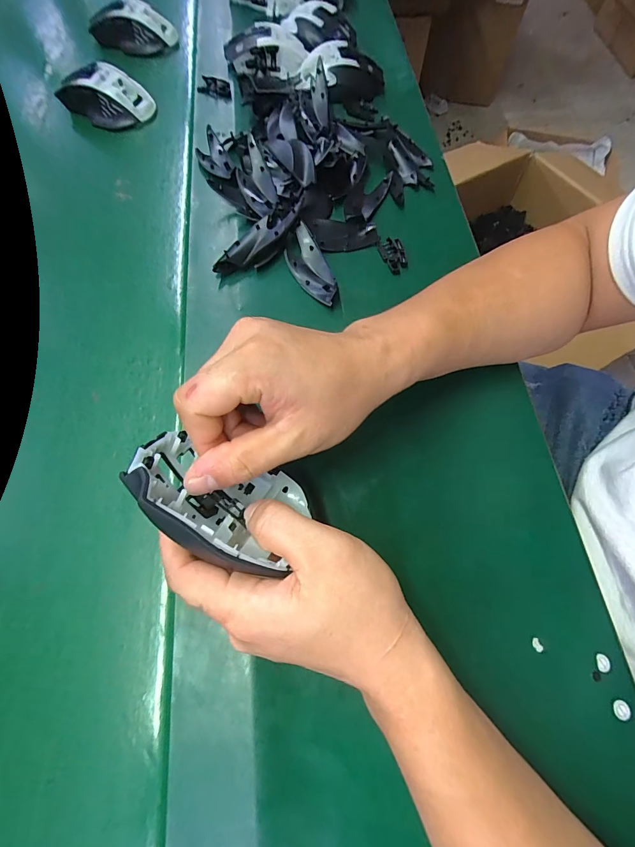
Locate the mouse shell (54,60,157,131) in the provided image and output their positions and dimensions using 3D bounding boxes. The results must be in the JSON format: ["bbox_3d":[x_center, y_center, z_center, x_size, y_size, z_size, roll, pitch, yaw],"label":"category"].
[{"bbox_3d":[-0.251,-0.386,0.444,0.101,0.045,0.049,6,67,1],"label":"mouse shell"}]

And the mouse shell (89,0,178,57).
[{"bbox_3d":[-0.247,-0.521,0.502,0.112,0.051,0.039,7,67,1],"label":"mouse shell"}]

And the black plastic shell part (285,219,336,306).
[{"bbox_3d":[-0.007,-0.150,0.359,0.036,0.020,0.086,-18,69,-9],"label":"black plastic shell part"}]

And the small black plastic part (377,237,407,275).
[{"bbox_3d":[0.078,-0.172,0.384,0.025,0.011,0.040,-12,68,-6],"label":"small black plastic part"}]

